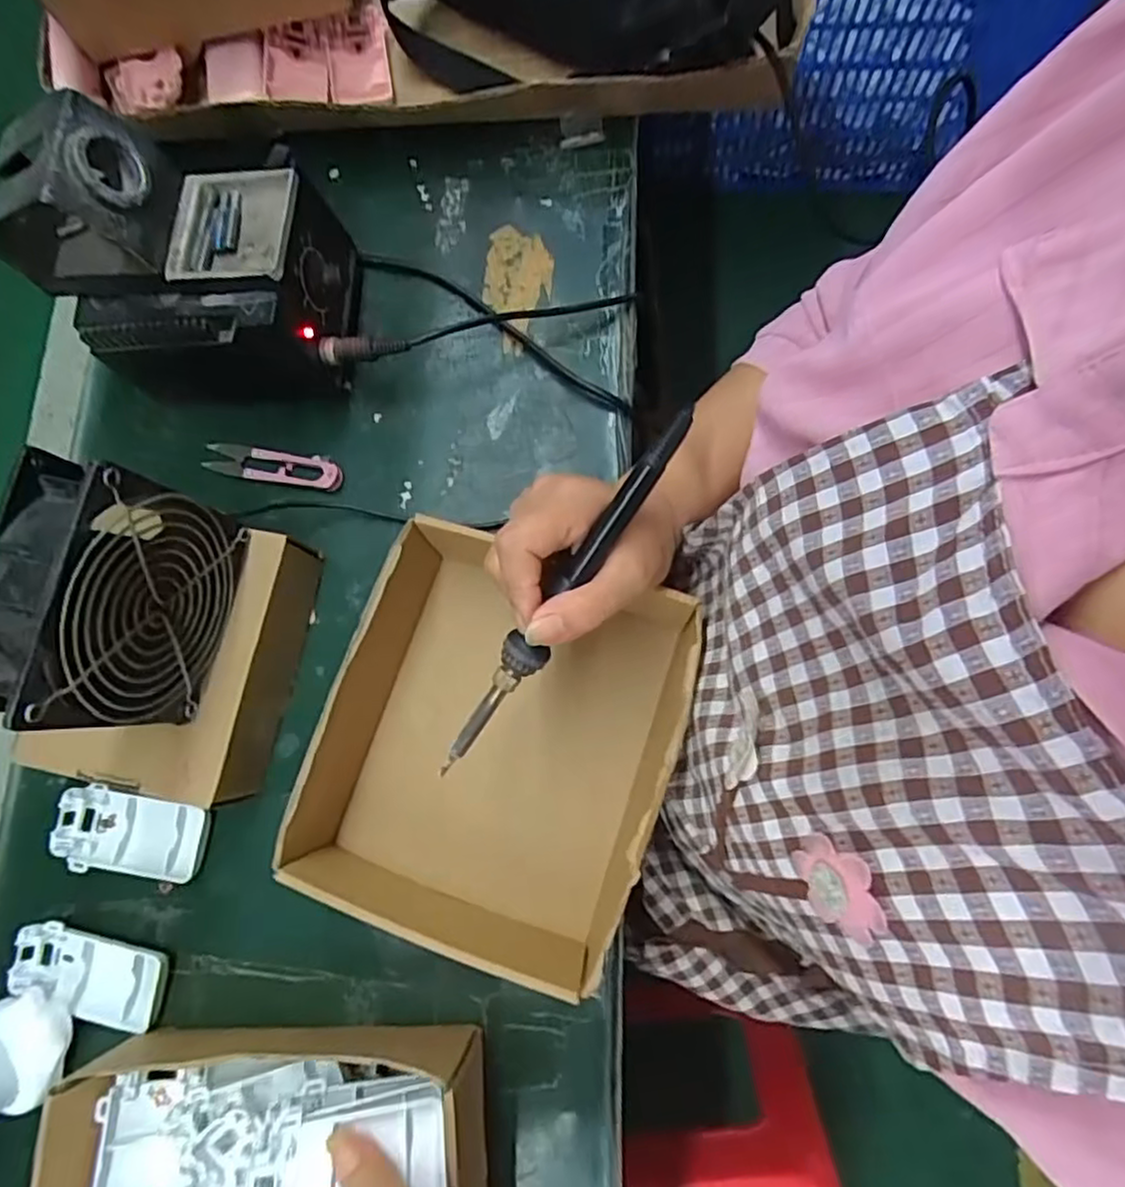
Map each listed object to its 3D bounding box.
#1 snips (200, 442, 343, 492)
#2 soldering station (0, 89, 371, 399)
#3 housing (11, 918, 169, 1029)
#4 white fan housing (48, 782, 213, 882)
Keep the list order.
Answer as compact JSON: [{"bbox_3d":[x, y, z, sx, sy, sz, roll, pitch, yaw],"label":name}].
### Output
[{"bbox_3d":[-0.204,-0.090,0.467,0.104,0.013,0.023,10,79,6],"label":"snips"},{"bbox_3d":[-0.233,-0.202,0.417,0.182,0.153,0.107,-5,78,3],"label":"soldering station"},{"bbox_3d":[-0.287,0.230,0.408,0.094,0.015,0.046,12,79,7],"label":"housing"},{"bbox_3d":[-0.273,0.151,0.426,0.096,0.014,0.048,3,78,5],"label":"white fan housing"}]

